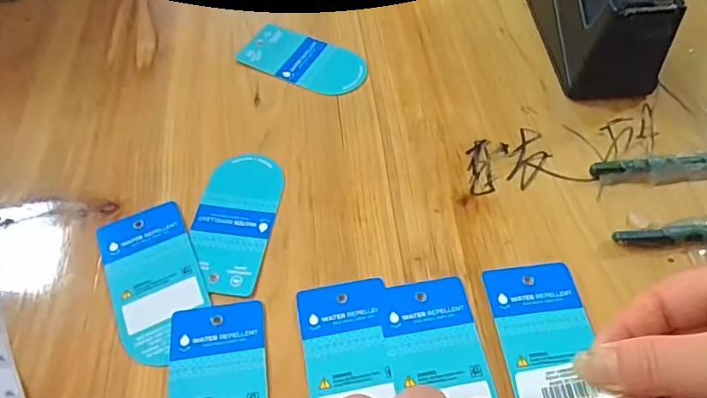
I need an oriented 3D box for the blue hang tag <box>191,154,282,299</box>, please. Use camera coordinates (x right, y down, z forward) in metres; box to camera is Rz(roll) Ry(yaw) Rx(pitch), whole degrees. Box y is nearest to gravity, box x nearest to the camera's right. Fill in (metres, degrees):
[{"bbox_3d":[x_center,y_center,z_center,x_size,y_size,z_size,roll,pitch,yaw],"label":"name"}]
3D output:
[{"bbox_3d":[-0.069,0.010,0.297,0.045,0.004,0.092,6,56,6],"label":"blue hang tag"}]

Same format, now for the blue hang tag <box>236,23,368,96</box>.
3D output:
[{"bbox_3d":[-0.035,-0.101,0.372,0.092,0.004,0.048,23,59,16],"label":"blue hang tag"}]

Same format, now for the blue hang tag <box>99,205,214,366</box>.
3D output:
[{"bbox_3d":[-0.107,0.041,0.276,0.046,0.005,0.092,-21,58,-13],"label":"blue hang tag"}]

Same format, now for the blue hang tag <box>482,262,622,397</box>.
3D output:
[{"bbox_3d":[0.097,0.074,0.248,0.046,0.008,0.092,-7,56,-2],"label":"blue hang tag"}]

